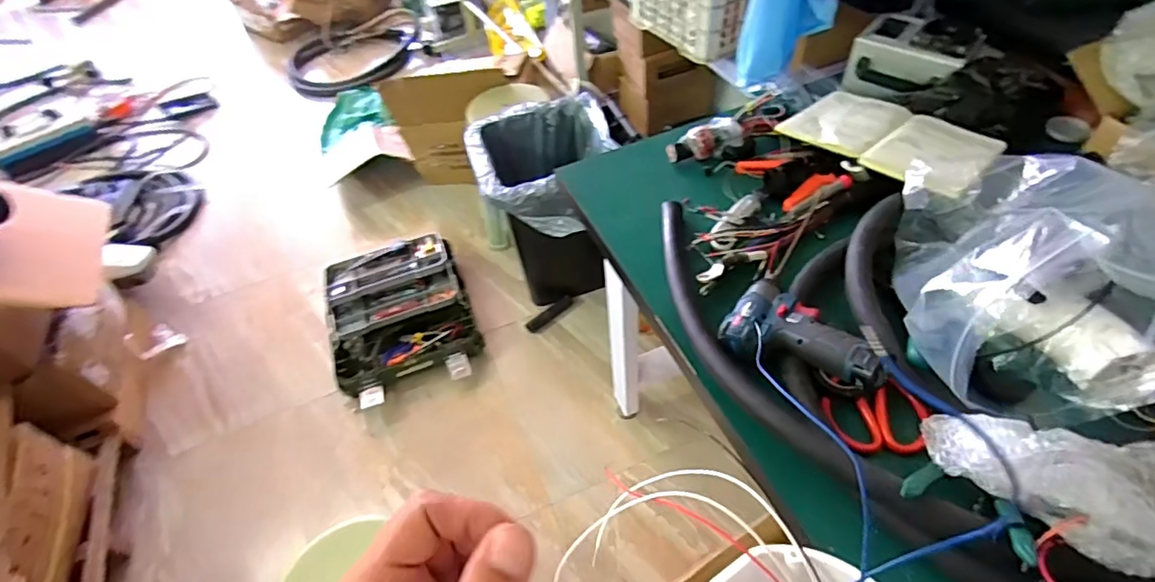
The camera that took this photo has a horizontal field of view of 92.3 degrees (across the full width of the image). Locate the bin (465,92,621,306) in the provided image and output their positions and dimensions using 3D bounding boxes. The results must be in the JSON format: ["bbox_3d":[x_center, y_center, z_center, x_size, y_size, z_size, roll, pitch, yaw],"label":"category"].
[{"bbox_3d":[-0.075,-0.225,1.739,0.390,0.542,0.466,-15,50,-7],"label":"bin"}]

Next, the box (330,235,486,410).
[{"bbox_3d":[-0.551,0.082,1.747,0.431,0.170,0.496,-16,51,-8],"label":"box"}]

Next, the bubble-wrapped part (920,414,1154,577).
[{"bbox_3d":[0.469,0.171,0.488,0.257,0.074,0.132,4,51,9],"label":"bubble-wrapped part"}]

